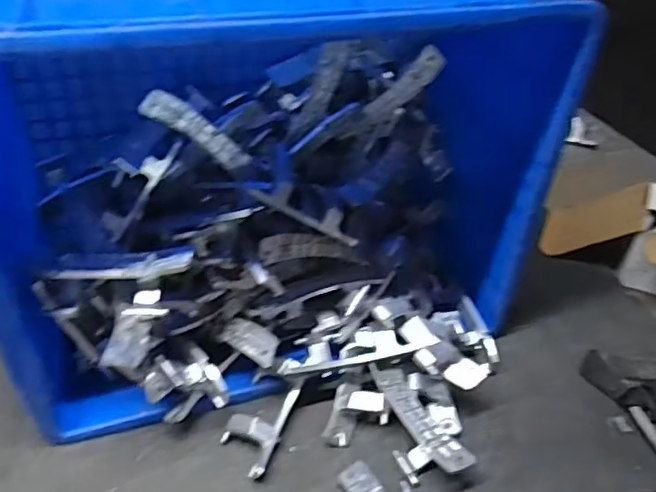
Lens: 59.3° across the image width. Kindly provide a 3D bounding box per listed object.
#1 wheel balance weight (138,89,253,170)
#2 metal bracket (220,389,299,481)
[{"bbox_3d":[-0.143,-0.126,0.631,0.125,0.029,0.019,34,38,-15],"label":"wheel balance weight"},{"bbox_3d":[-0.074,0.188,0.594,0.058,0.033,0.093,15,41,12],"label":"metal bracket"}]

